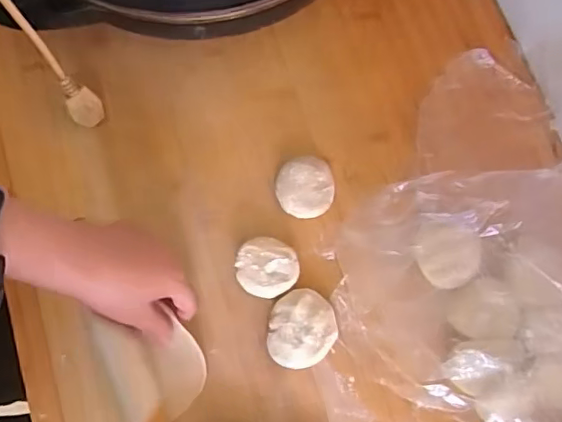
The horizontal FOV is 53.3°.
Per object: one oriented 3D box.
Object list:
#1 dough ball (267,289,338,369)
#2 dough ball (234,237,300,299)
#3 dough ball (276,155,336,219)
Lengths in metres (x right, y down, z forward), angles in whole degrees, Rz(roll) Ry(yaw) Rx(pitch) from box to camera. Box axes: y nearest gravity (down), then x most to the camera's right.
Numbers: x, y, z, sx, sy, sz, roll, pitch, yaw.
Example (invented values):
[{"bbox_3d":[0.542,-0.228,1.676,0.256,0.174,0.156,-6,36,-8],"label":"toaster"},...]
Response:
[{"bbox_3d":[0.019,0.107,0.508,0.059,0.024,0.068,6,77,0],"label":"dough ball"},{"bbox_3d":[-0.013,0.054,0.521,0.056,0.028,0.053,0,77,-1],"label":"dough ball"},{"bbox_3d":[0.023,-0.022,0.540,0.054,0.023,0.056,0,77,-1],"label":"dough ball"}]

